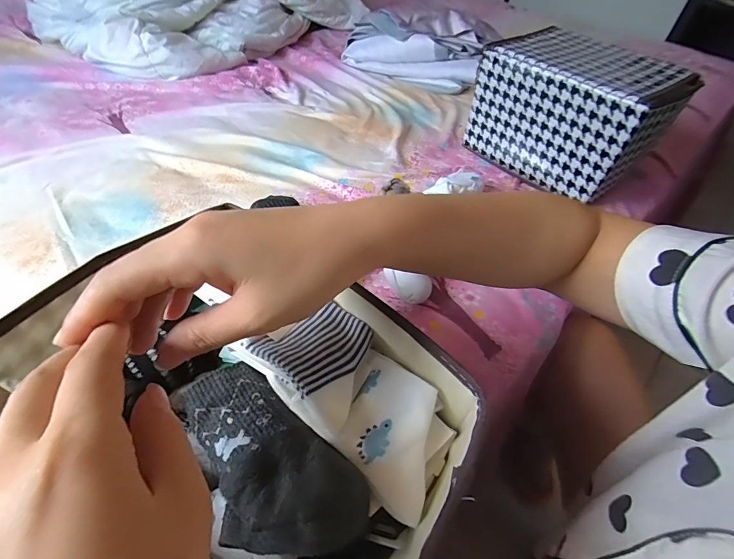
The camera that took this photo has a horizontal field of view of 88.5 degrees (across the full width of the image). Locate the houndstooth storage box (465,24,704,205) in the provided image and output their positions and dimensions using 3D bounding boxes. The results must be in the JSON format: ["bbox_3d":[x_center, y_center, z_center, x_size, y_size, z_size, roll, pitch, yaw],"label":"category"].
[{"bbox_3d":[0.339,-0.280,0.633,0.220,0.159,0.265,-29,57,-23],"label":"houndstooth storage box"}]

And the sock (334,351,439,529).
[{"bbox_3d":[0.015,0.092,0.241,0.063,0.015,0.093,14,51,10],"label":"sock"}]

